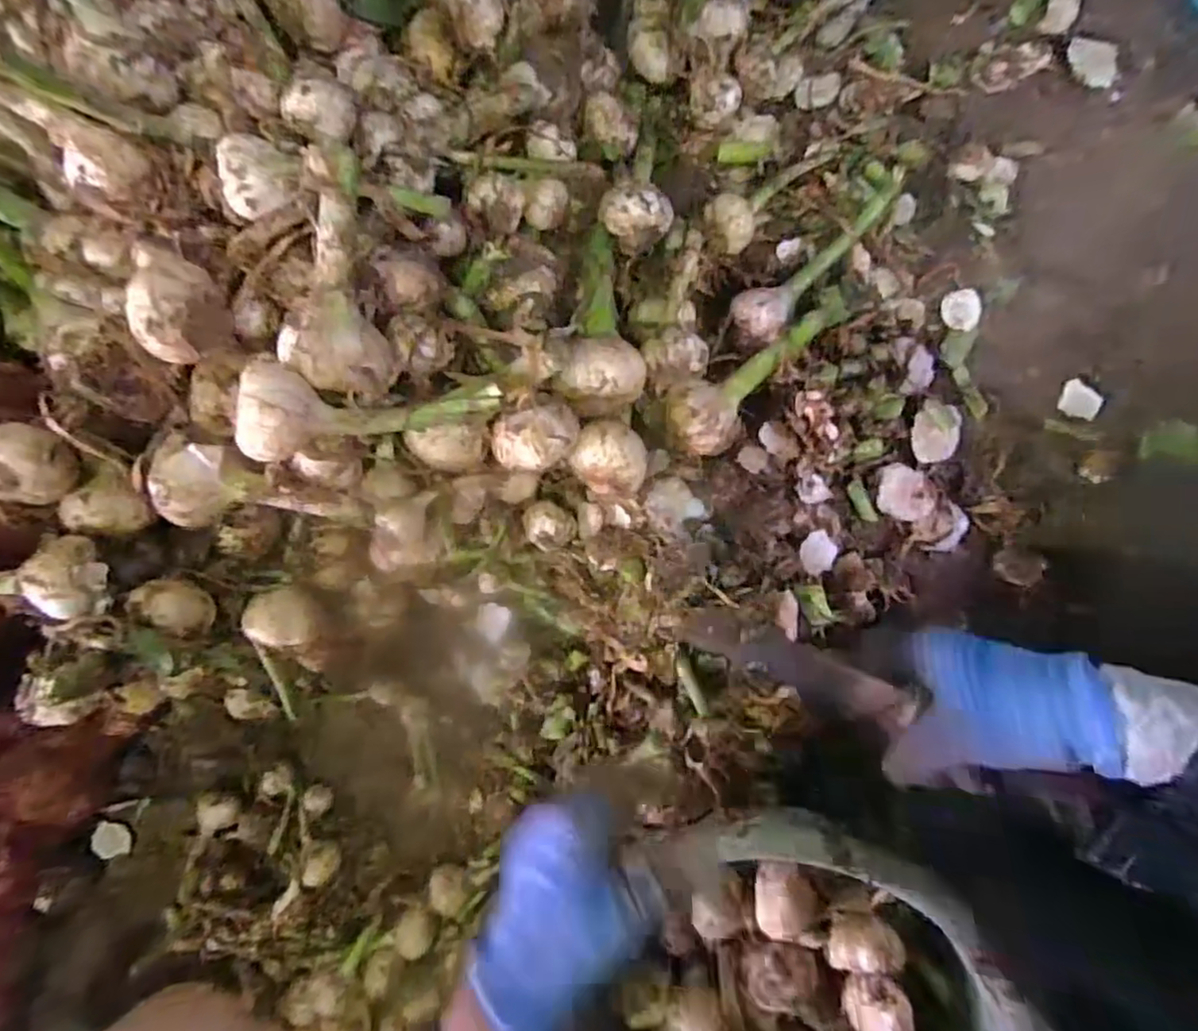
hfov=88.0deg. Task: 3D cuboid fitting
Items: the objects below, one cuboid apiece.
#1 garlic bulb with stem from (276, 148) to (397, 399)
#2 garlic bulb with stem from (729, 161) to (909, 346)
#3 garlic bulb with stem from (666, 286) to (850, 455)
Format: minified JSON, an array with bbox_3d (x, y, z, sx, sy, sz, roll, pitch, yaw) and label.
[{"bbox_3d":[-0.150,-0.131,0.355,0.051,0.051,0.128,1,90,5],"label":"garlic bulb with stem"},{"bbox_3d":[0.154,-0.190,0.450,0.040,0.032,0.157,39,93,4],"label":"garlic bulb with stem"},{"bbox_3d":[0.122,-0.103,0.465,0.155,0.047,0.055,-34,87,4],"label":"garlic bulb with stem"}]

